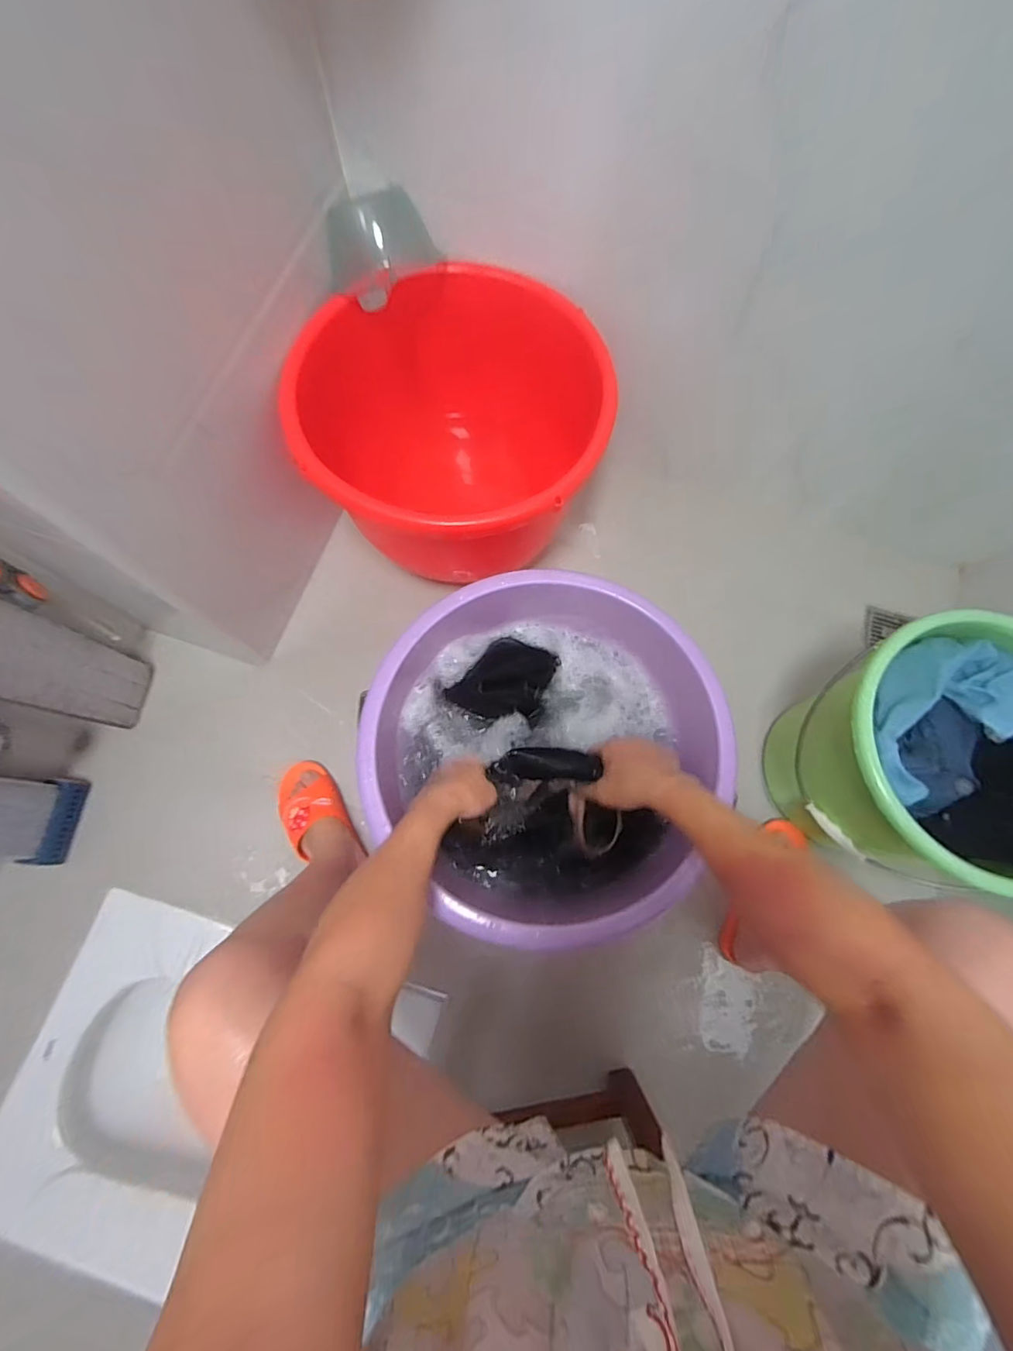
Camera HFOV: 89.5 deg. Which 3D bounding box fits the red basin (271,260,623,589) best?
[{"bbox_3d":[-0.071,-0.349,0.830,0.414,0.345,0.383,0,73,-1],"label":"red basin"}]

